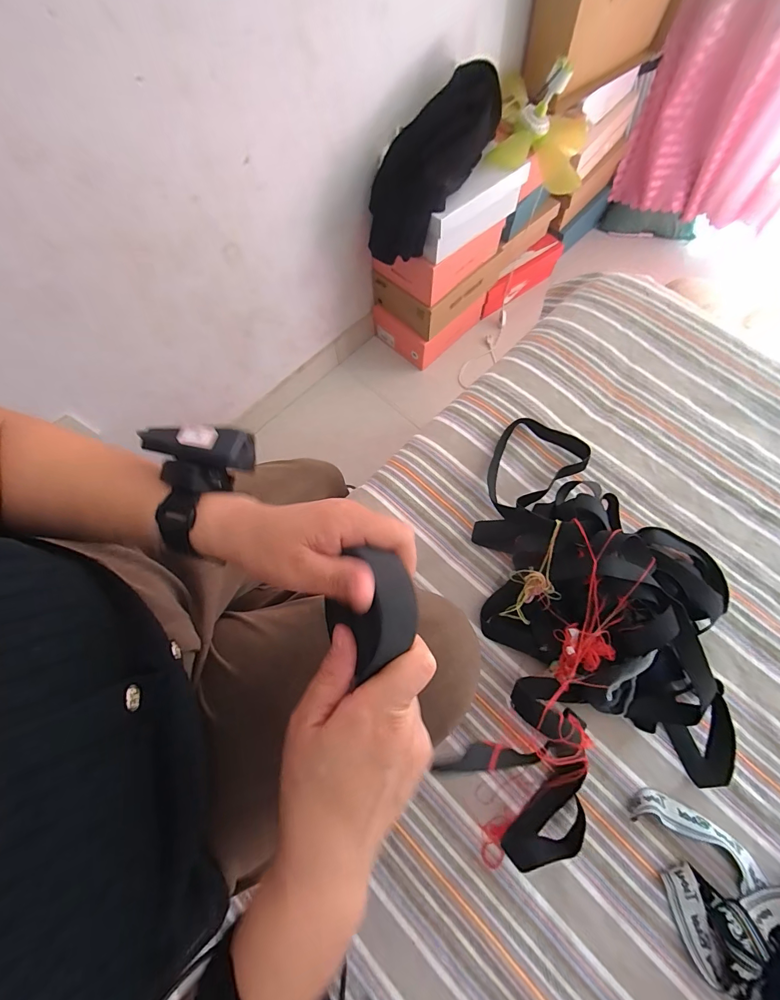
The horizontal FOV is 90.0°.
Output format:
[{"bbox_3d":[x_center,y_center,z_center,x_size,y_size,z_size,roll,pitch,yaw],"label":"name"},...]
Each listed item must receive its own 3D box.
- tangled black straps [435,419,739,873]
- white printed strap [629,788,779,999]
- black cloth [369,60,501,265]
[{"bbox_3d":[0.250,0.136,0.457,0.301,0.116,0.509,14,71,7],"label":"tangled black straps"},{"bbox_3d":[0.361,0.388,0.406,0.151,0.027,0.167,-17,70,-5],"label":"white printed strap"},{"bbox_3d":[0.098,-0.777,0.905,0.179,0.097,0.447,39,101,14],"label":"black cloth"}]

